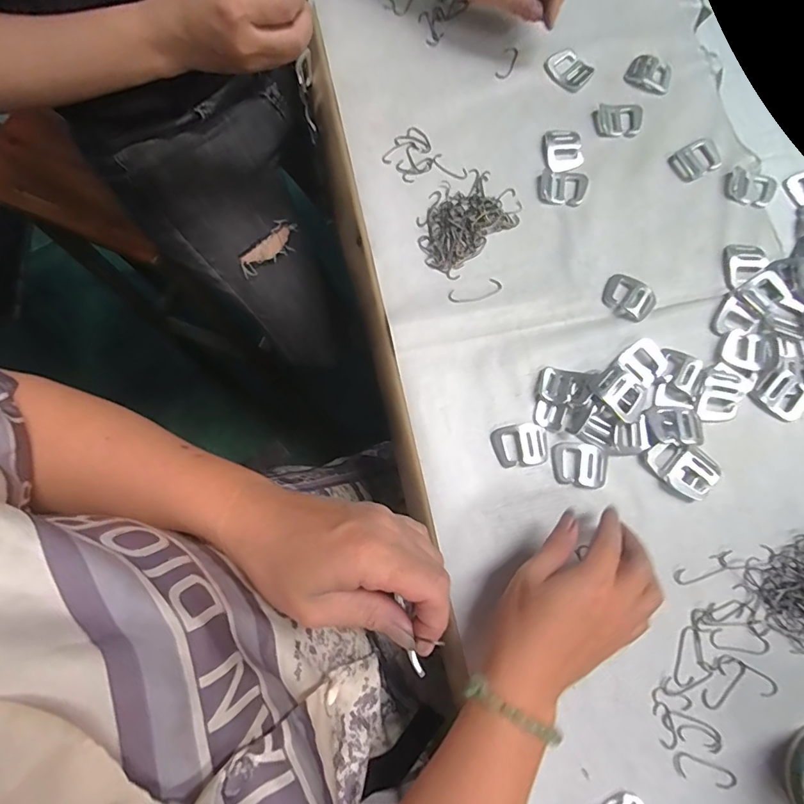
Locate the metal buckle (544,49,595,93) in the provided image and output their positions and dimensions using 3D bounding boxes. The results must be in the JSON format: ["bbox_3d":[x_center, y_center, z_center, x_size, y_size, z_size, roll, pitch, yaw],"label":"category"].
[{"bbox_3d":[0.169,-0.336,0.471,0.037,0.006,0.044,-42,81,-7],"label":"metal buckle"}]

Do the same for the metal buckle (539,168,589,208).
[{"bbox_3d":[0.154,-0.205,0.444,0.046,0.004,0.036,-1,78,1],"label":"metal buckle"}]

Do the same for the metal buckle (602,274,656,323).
[{"bbox_3d":[0.205,-0.094,0.418,0.037,0.008,0.046,-43,81,-8],"label":"metal buckle"}]

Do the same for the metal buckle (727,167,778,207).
[{"bbox_3d":[0.332,-0.203,0.442,0.044,0.004,0.036,20,79,5],"label":"metal buckle"}]

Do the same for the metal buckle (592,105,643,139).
[{"bbox_3d":[0.213,-0.277,0.459,0.046,0.004,0.036,3,78,2],"label":"metal buckle"}]

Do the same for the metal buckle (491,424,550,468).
[{"bbox_3d":[0.100,0.037,0.392,0.045,0.004,0.035,-8,78,-1],"label":"metal buckle"}]

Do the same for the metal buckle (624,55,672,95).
[{"bbox_3d":[0.250,-0.331,0.467,0.045,0.004,0.037,24,80,6],"label":"metal buckle"}]

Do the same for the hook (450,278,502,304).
[{"bbox_3d":[0.067,-0.100,0.421,0.049,0.004,0.017,-19,79,-3],"label":"hook"}]

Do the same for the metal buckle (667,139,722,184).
[{"bbox_3d":[0.286,-0.236,0.452,0.050,0.004,0.035,-26,79,-4],"label":"metal buckle"}]

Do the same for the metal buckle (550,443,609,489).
[{"bbox_3d":[0.149,0.052,0.387,0.047,0.004,0.035,7,78,2],"label":"metal buckle"}]

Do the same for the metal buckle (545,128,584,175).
[{"bbox_3d":[0.157,-0.244,0.451,0.036,0.004,0.046,-5,78,0],"label":"metal buckle"}]

